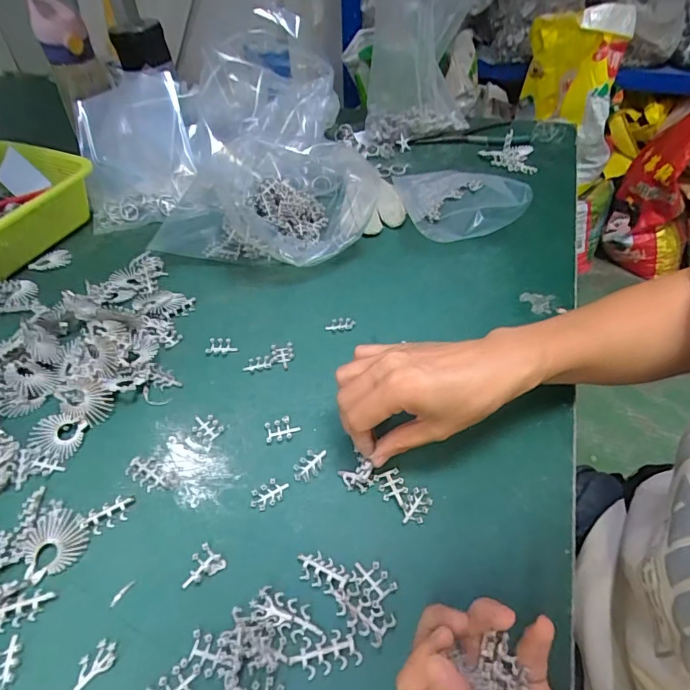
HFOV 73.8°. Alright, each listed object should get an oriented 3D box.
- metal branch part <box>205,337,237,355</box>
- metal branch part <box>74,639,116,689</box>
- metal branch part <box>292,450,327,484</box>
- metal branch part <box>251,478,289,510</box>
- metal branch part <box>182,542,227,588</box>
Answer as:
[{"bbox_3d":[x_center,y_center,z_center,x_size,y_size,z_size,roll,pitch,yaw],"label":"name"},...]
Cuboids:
[{"bbox_3d":[-0.118,0.000,0.443,0.029,0.006,0.017,-4,46,-3],"label":"metal branch part"},{"bbox_3d":[-0.146,0.184,0.266,0.025,0.004,0.016,-30,52,-24],"label":"metal branch part"},{"bbox_3d":[-0.026,0.091,0.349,0.017,0.004,0.030,33,55,28],"label":"metal branch part"},{"bbox_3d":[-0.055,0.108,0.336,0.029,0.004,0.017,-31,53,-25],"label":"metal branch part"},{"bbox_3d":[-0.095,0.146,0.301,0.022,0.005,0.027,34,56,29],"label":"metal branch part"}]

